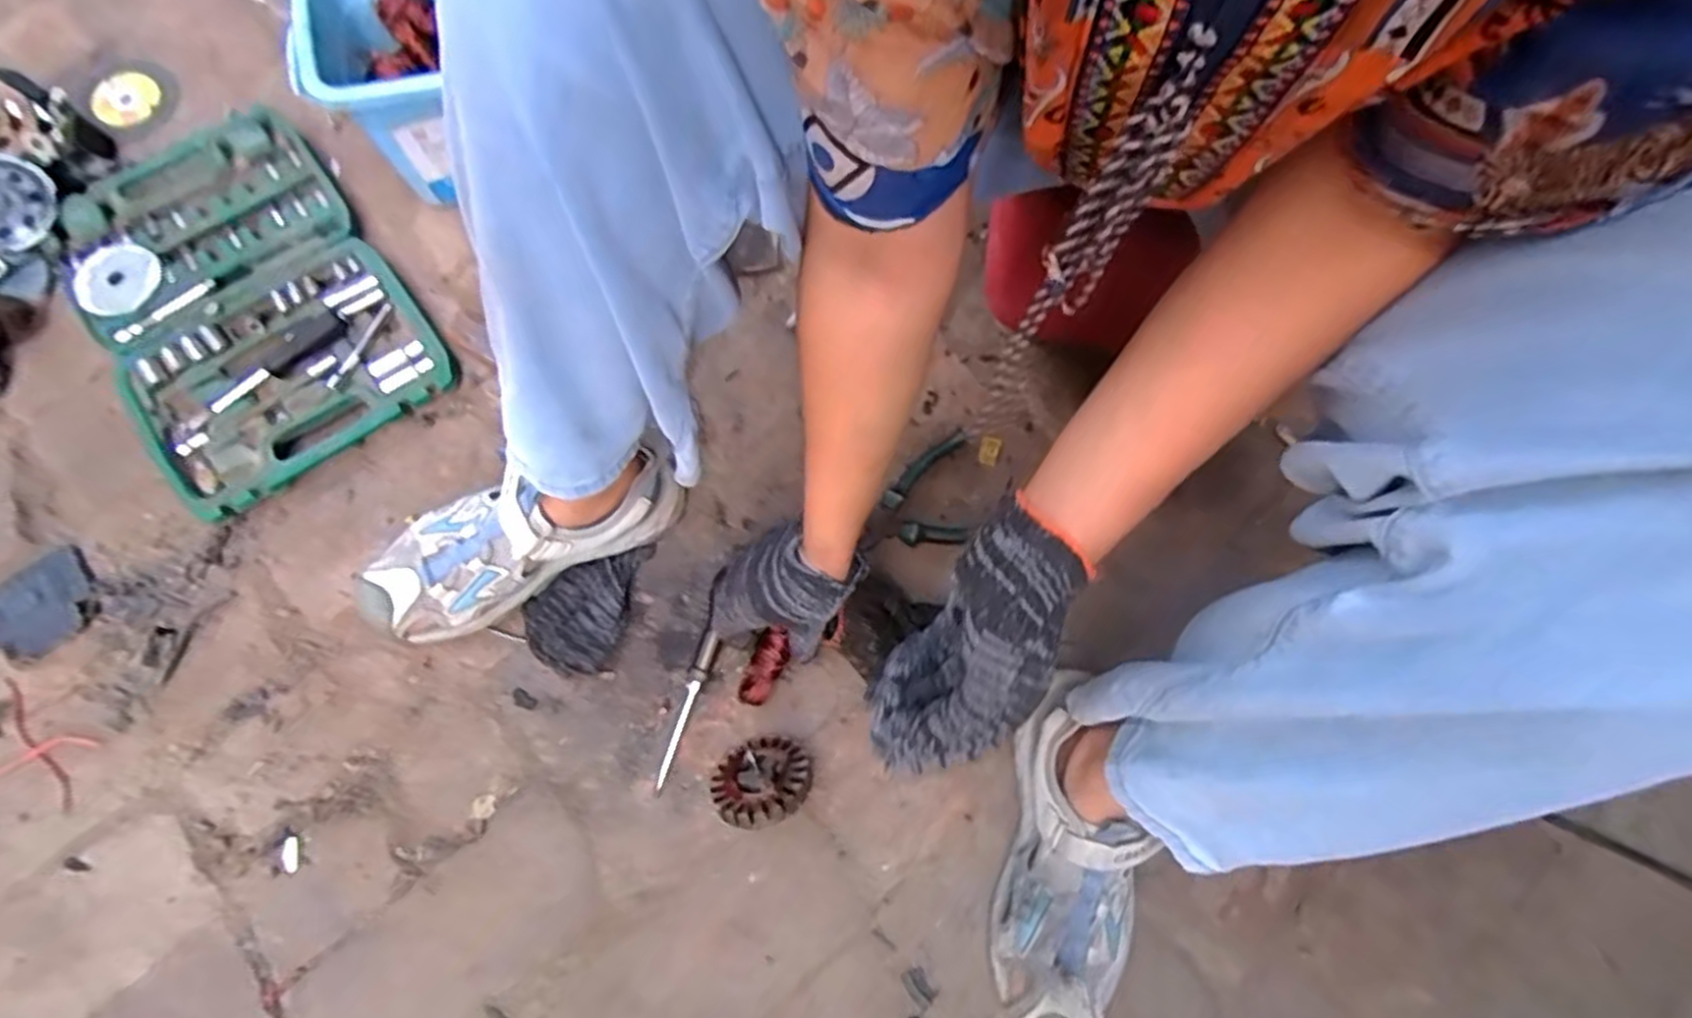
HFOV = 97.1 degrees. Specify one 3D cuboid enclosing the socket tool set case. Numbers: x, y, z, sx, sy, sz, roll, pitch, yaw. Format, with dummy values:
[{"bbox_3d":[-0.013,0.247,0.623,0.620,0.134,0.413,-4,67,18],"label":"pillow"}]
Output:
[{"bbox_3d":[-0.580,-0.200,0.721,0.252,0.048,0.402,-37,78,-11],"label":"socket tool set case"}]

